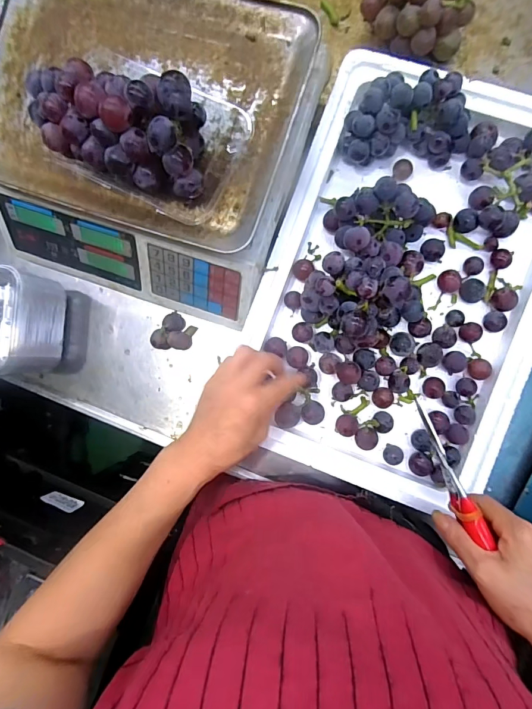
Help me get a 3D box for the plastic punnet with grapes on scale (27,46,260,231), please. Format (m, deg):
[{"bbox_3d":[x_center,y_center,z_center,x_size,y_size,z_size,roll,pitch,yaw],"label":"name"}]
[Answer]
[{"bbox_3d":[-0.116,-0.207,0.341,0.168,0.088,0.114,26,92,6],"label":"plastic punnet with grapes on scale"}]

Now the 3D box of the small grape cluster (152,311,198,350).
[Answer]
[{"bbox_3d":[-0.111,-0.023,0.473,0.041,0.027,0.047,36,93,6],"label":"small grape cluster"}]

